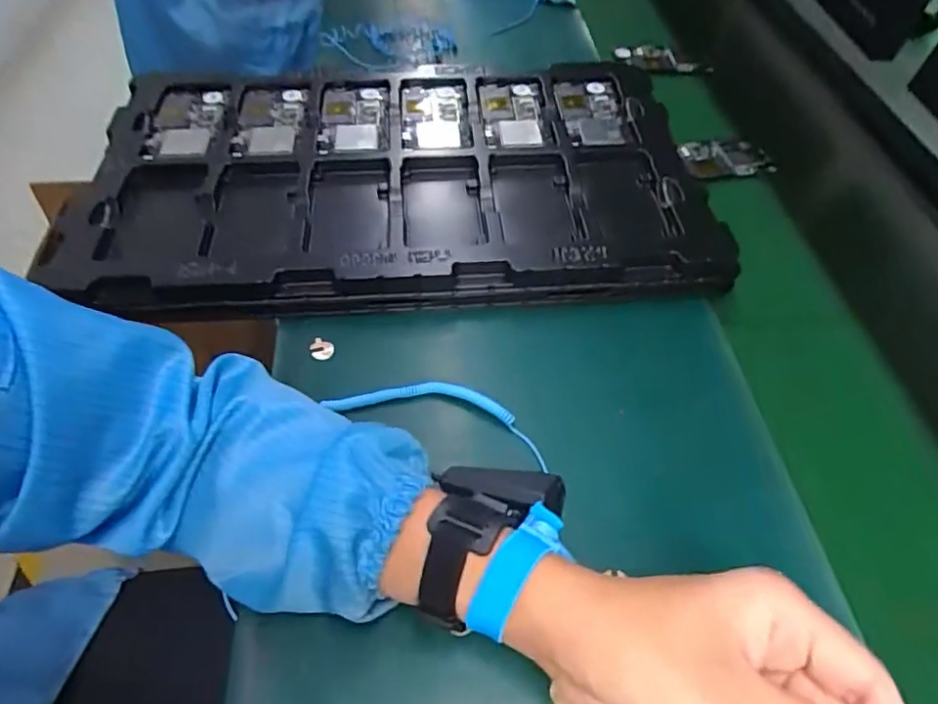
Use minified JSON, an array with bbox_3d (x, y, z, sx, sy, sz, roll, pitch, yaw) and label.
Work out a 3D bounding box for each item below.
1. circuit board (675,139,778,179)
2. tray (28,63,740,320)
[{"bbox_3d":[0.278,-0.215,0.661,0.101,0.014,0.062,-10,53,-12],"label":"circuit board"},{"bbox_3d":[-0.064,-0.171,0.577,0.551,0.047,0.327,-2,52,-6],"label":"tray"}]

